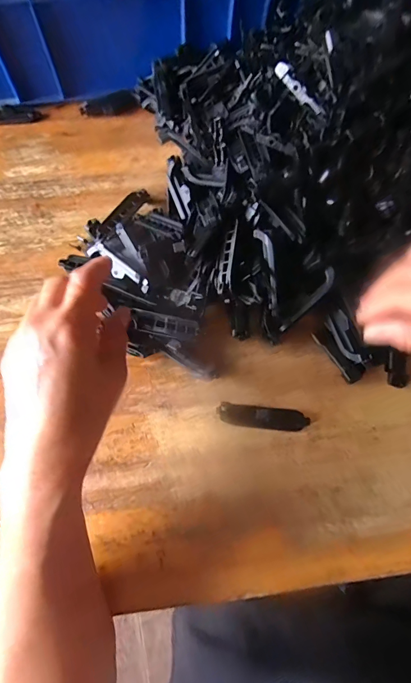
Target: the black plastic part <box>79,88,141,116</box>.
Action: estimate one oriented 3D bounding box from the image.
[{"bbox_3d":[-0.110,-0.272,0.426,0.067,0.016,0.017,-12,69,-5],"label":"black plastic part"}]

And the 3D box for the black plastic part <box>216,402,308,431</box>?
[{"bbox_3d":[0.049,0.062,0.305,0.076,0.018,0.016,5,68,2],"label":"black plastic part"}]

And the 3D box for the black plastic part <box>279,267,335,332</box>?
[{"bbox_3d":[0.091,-0.035,0.327,0.013,0.008,0.067,43,99,15],"label":"black plastic part"}]

